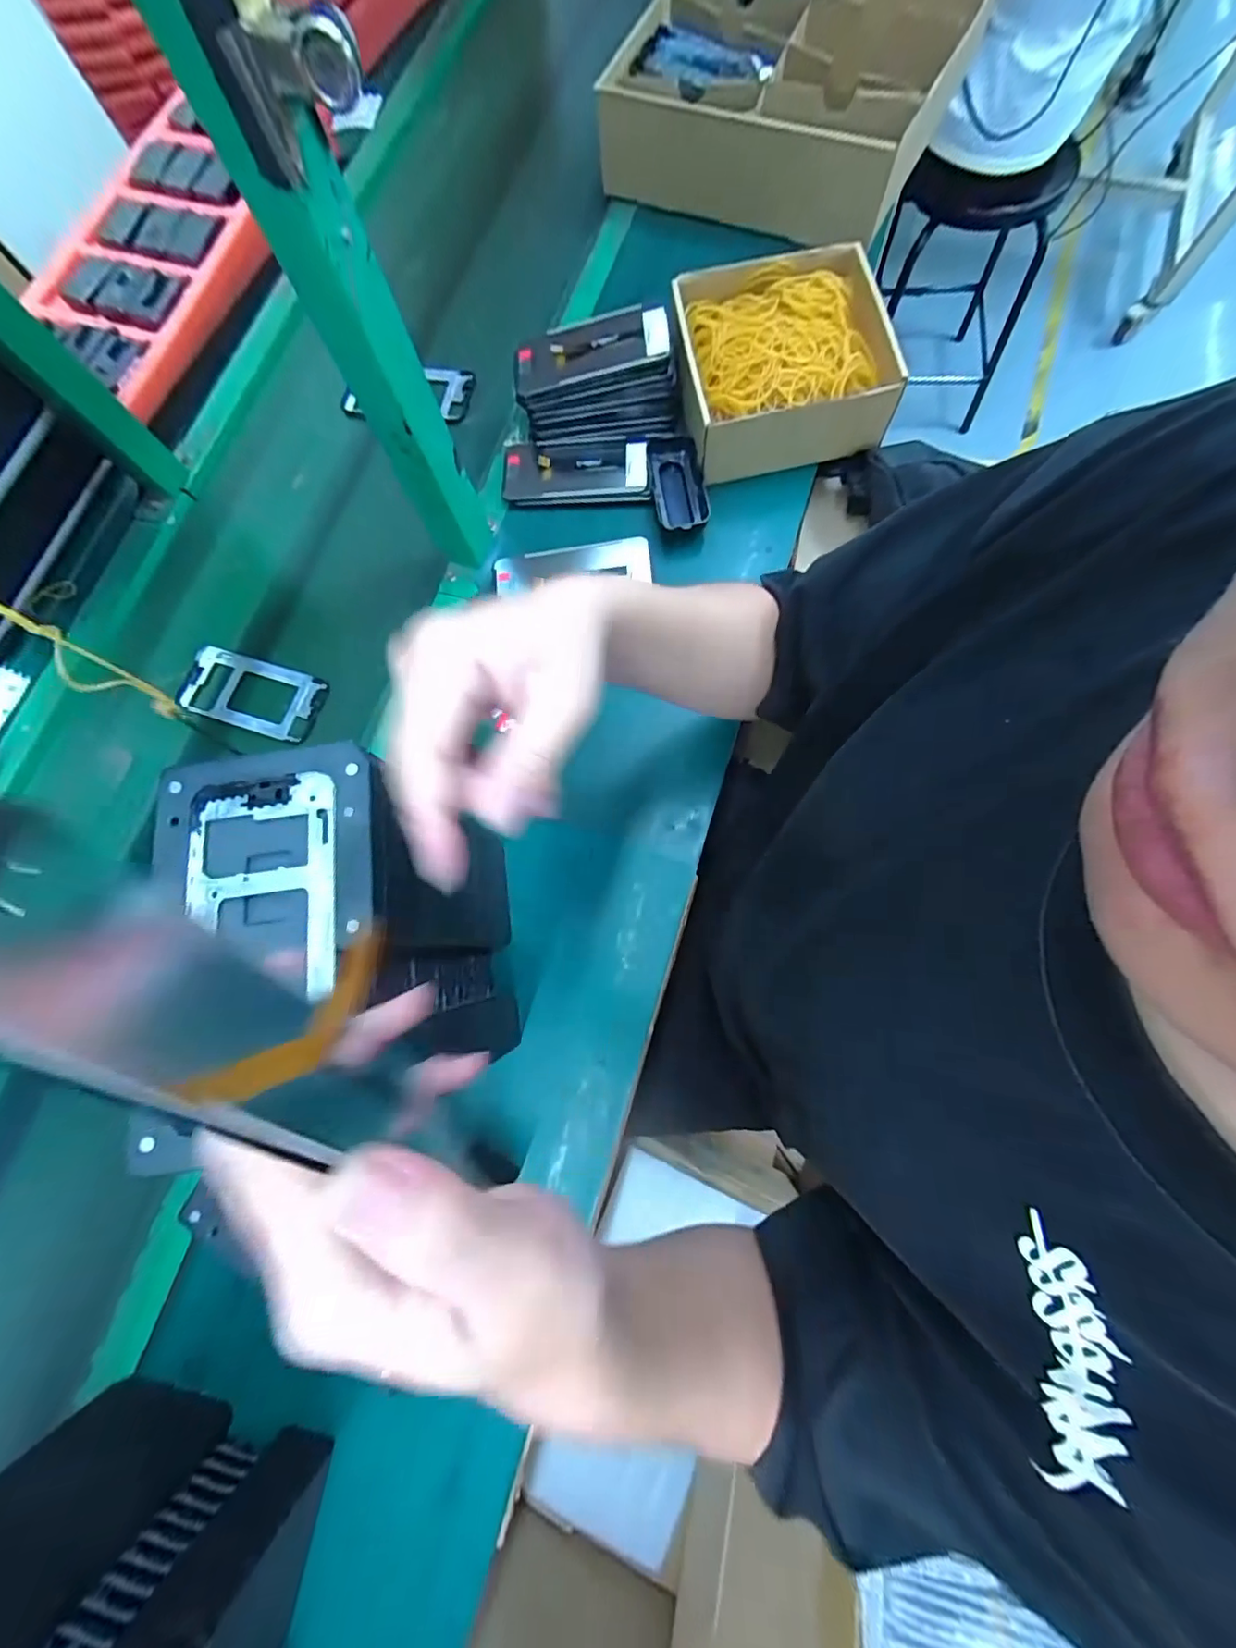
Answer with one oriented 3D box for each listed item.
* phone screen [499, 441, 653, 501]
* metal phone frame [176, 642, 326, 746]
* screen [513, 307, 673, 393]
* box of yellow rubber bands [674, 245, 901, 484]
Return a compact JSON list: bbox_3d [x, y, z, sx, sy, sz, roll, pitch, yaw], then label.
[{"bbox_3d":[-0.047,-0.384,0.565,0.162,0.013,0.072,5,84,11],"label":"phone screen"},{"bbox_3d":[-0.391,-0.139,0.558,0.163,0.013,0.076,17,81,9],"label":"metal phone frame"},{"bbox_3d":[-0.030,-0.475,0.522,0.154,0.011,0.067,-8,82,10],"label":"screen"},{"bbox_3d":[0.167,-0.470,0.533,0.212,0.064,0.186,-11,76,1],"label":"box of yellow rubber bands"}]

